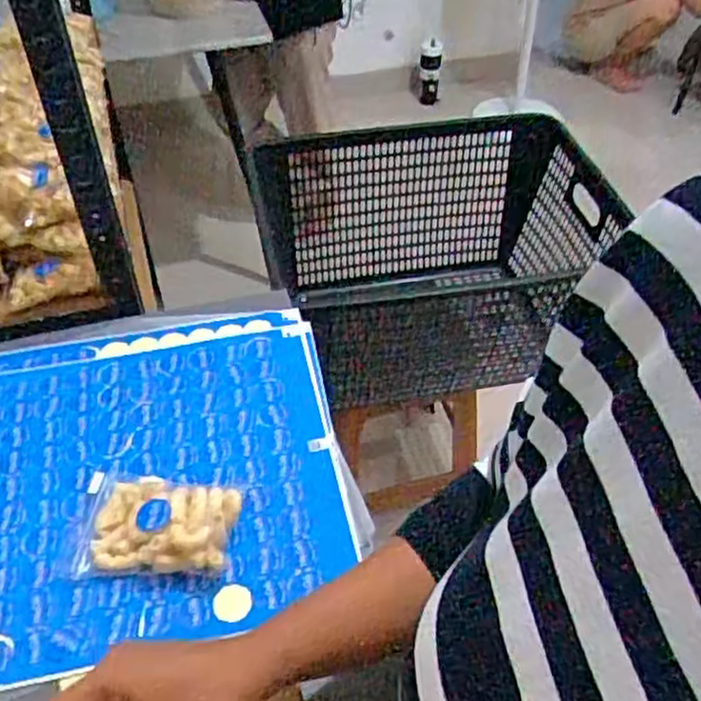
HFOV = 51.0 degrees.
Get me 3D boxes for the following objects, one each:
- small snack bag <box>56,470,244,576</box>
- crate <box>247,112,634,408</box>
[{"bbox_3d":[-0.164,0.138,0.609,0.140,0.034,0.089,2,45,3],"label":"small snack bag"},{"bbox_3d":[0.161,-0.137,1.233,0.523,0.290,0.403,-10,46,-9],"label":"crate"}]

